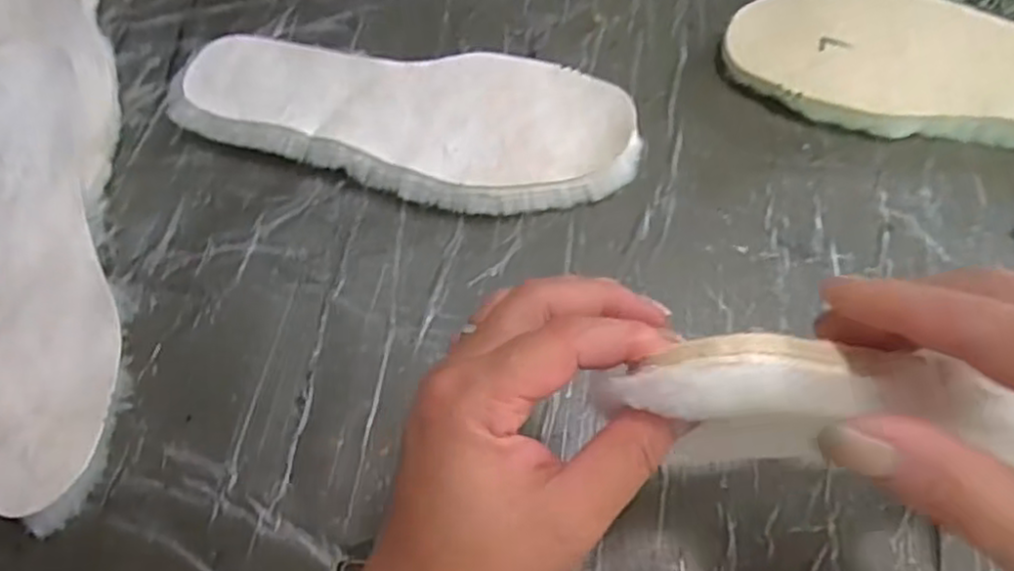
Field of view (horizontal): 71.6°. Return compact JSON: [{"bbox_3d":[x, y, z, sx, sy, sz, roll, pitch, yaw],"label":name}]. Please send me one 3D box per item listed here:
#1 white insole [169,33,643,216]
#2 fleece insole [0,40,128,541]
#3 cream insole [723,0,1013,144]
[{"bbox_3d":[-0.064,-0.103,0.441,0.283,0.019,0.105,10,69,4],"label":"white insole"},{"bbox_3d":[-0.270,-0.011,0.394,0.090,0.018,0.280,-10,71,-13],"label":"fleece insole"},{"bbox_3d":[0.287,-0.128,0.434,0.295,0.037,0.096,15,69,6],"label":"cream insole"}]

